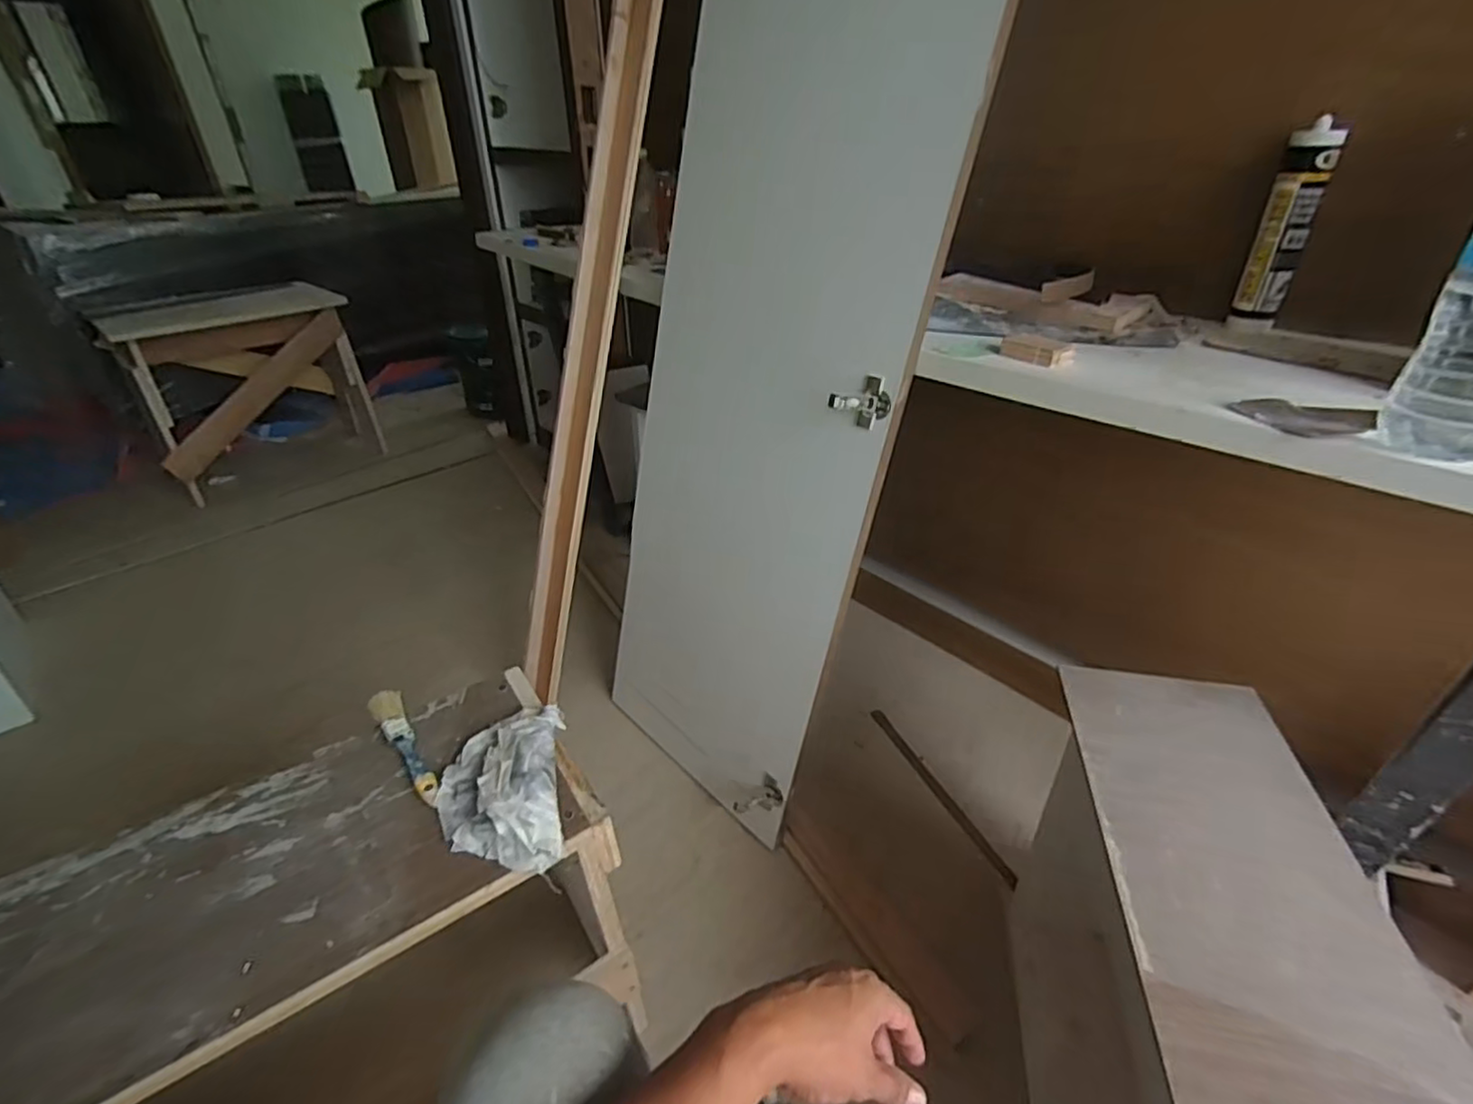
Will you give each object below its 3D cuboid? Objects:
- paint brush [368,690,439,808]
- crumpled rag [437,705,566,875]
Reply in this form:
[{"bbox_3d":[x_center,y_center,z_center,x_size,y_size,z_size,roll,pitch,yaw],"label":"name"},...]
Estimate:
[{"bbox_3d":[-0.340,0.198,0.679,0.031,0.013,0.175,-24,41,-32],"label":"paint brush"},{"bbox_3d":[-0.226,0.218,0.635,0.111,0.031,0.174,-6,34,-10],"label":"crumpled rag"}]

